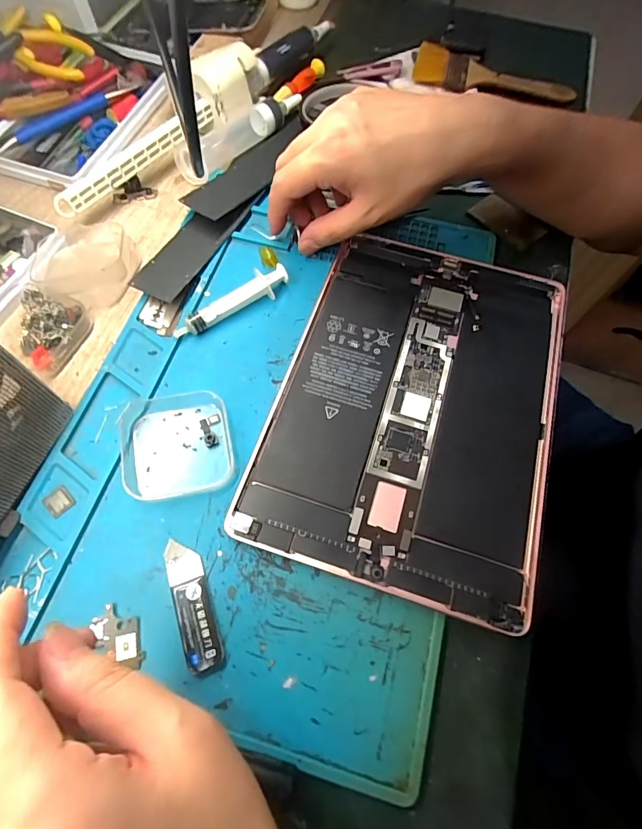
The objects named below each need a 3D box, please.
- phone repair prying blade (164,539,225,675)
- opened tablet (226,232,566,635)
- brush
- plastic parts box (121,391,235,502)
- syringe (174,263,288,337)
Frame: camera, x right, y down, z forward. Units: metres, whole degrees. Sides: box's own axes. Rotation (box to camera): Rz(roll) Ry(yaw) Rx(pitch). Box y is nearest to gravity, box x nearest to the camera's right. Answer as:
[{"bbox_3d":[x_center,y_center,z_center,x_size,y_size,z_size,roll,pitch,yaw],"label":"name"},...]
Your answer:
[{"bbox_3d":[-0.069,0.101,0.222,0.019,0.005,0.068,-18,68,-10],"label":"phone repair prying blade"},{"bbox_3d":[0.063,-0.014,0.274,0.173,0.014,0.244,18,66,5],"label":"opened tablet"},{"bbox_3d":[0.176,-0.341,0.421,0.162,0.011,0.058,17,66,5],"label":"brush"},{"bbox_3d":[-0.089,0.017,0.254,0.064,0.011,0.065,-12,67,-8],"label":"plastic parts box"},{"bbox_3d":[-0.062,-0.080,0.295,0.089,0.014,0.017,-34,72,-16],"label":"syringe"}]

